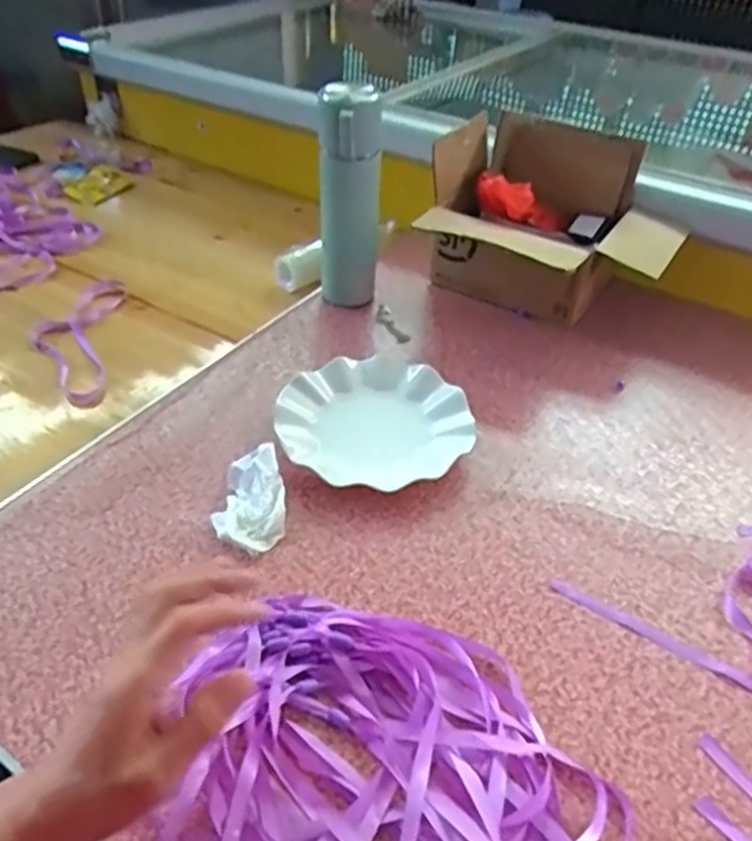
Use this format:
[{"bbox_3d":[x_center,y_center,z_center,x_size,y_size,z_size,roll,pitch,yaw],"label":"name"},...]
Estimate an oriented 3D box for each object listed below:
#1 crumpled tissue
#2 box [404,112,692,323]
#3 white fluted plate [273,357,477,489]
[{"bbox_3d":[-0.107,0.065,0.570,0.056,0.027,0.098,-1,42,-4],"label":"crumpled tissue"},{"bbox_3d":[0.195,-0.227,0.803,0.244,0.177,0.212,23,46,21],"label":"box"},{"bbox_3d":[-0.002,0.001,0.649,0.180,0.031,0.173,2,42,-1],"label":"white fluted plate"}]

